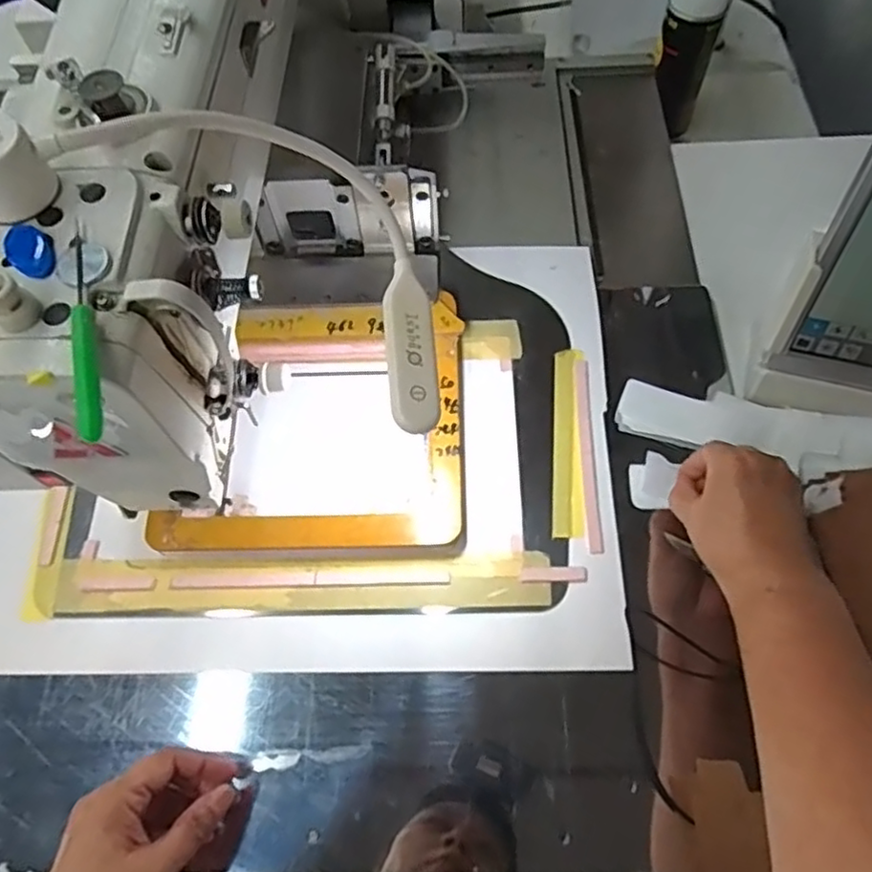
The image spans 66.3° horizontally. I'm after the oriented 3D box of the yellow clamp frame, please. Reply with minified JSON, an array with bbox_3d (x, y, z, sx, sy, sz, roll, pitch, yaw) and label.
[{"bbox_3d":[-0.095,-0.012,0.545,0.231,0.019,0.221,0,70,2],"label":"yellow clamp frame"}]

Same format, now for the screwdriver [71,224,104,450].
[{"bbox_3d":[-0.155,-0.050,0.290,0.007,0.010,0.117,-16,65,-5],"label":"screwdriver"}]

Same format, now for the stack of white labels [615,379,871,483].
[{"bbox_3d":[0.257,-0.006,0.545,0.209,0.005,0.058,12,66,9],"label":"stack of white labels"}]

